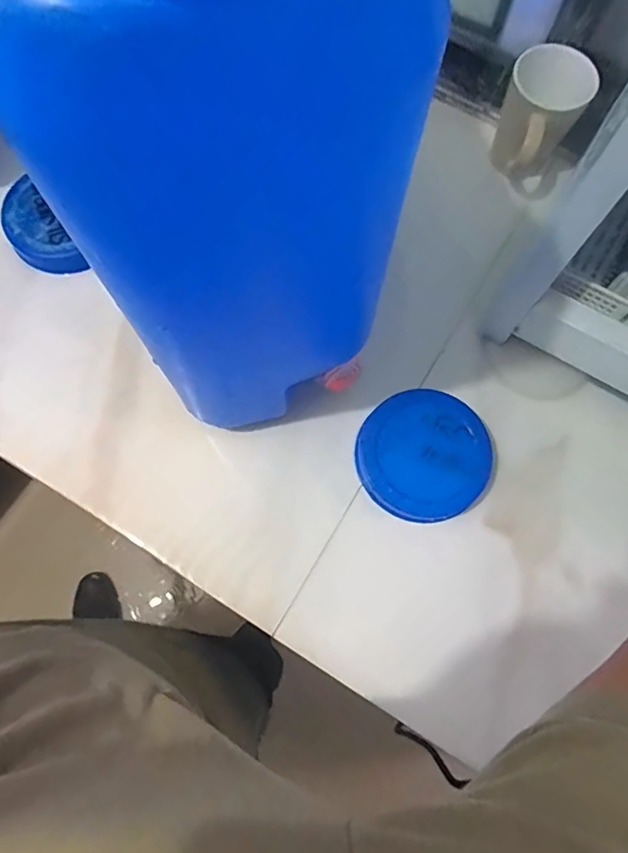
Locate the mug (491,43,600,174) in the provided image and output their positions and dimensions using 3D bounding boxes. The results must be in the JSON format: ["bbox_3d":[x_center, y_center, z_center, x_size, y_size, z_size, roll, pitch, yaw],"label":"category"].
[{"bbox_3d":[0.220,-0.300,0.537,0.073,0.109,0.092,26,75,6],"label":"mug"}]

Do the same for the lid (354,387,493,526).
[{"bbox_3d":[0.100,0.028,0.488,0.118,0.026,0.114,0,74,-1],"label":"lid"}]

